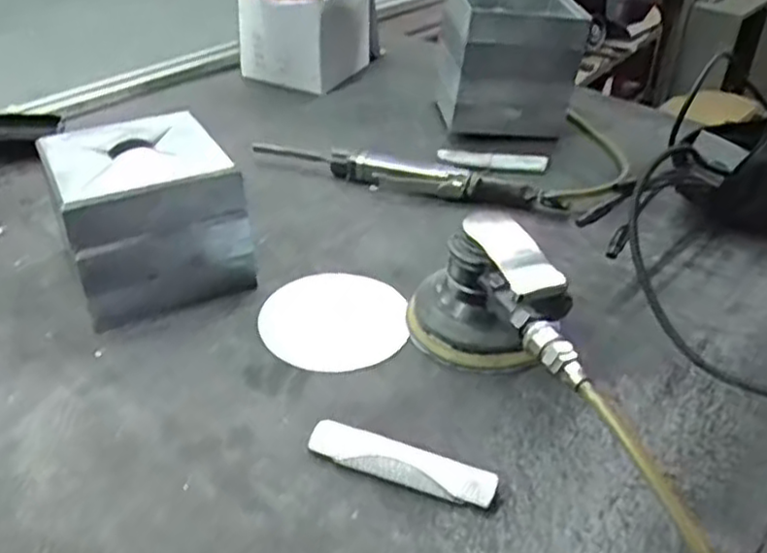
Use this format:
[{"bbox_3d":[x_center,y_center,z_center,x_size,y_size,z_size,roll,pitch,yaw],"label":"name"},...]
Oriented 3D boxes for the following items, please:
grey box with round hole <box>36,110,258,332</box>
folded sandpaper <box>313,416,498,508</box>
[{"bbox_3d":[-0.194,-0.053,0.597,0.128,0.110,0.137,-18,39,-25],"label":"grey box with round hole"},{"bbox_3d":[0.010,0.113,0.448,0.117,0.015,0.026,13,37,17],"label":"folded sandpaper"}]

